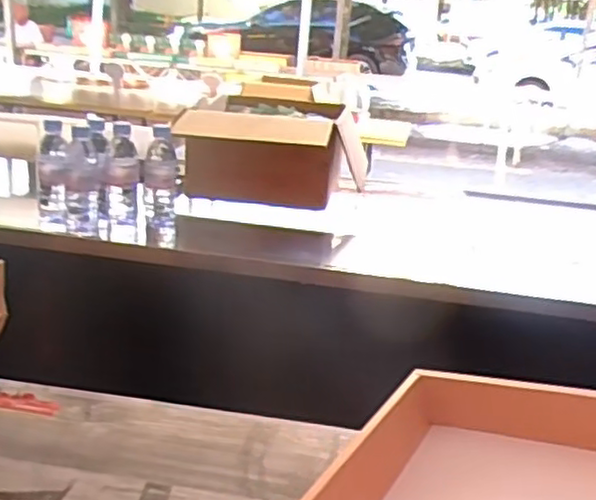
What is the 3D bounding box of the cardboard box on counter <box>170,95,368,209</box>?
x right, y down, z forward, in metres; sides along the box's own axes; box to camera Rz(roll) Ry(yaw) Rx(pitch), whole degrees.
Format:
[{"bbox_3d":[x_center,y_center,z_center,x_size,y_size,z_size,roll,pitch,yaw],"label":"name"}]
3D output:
[{"bbox_3d":[-0.040,-0.232,1.554,0.371,0.189,0.501,7,19,6],"label":"cardboard box on counter"}]

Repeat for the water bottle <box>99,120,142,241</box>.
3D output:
[{"bbox_3d":[-0.330,-0.120,1.274,0.068,0.204,0.057,0,20,-13],"label":"water bottle"}]

